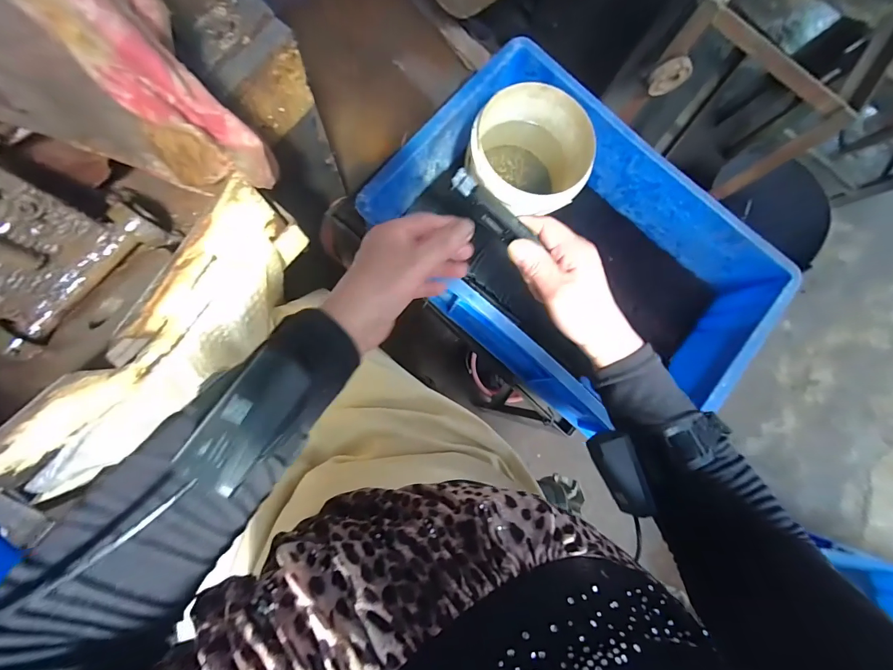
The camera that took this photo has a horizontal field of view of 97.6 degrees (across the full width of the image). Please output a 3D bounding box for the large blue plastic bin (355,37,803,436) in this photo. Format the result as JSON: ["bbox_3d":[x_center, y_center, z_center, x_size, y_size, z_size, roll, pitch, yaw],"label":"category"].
[{"bbox_3d":[0.184,-0.125,0.569,0.510,0.149,0.322,41,82,-3],"label":"large blue plastic bin"}]

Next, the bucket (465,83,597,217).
[{"bbox_3d":[0.111,-0.235,0.556,0.148,0.116,0.160,1,85,-7],"label":"bucket"}]

